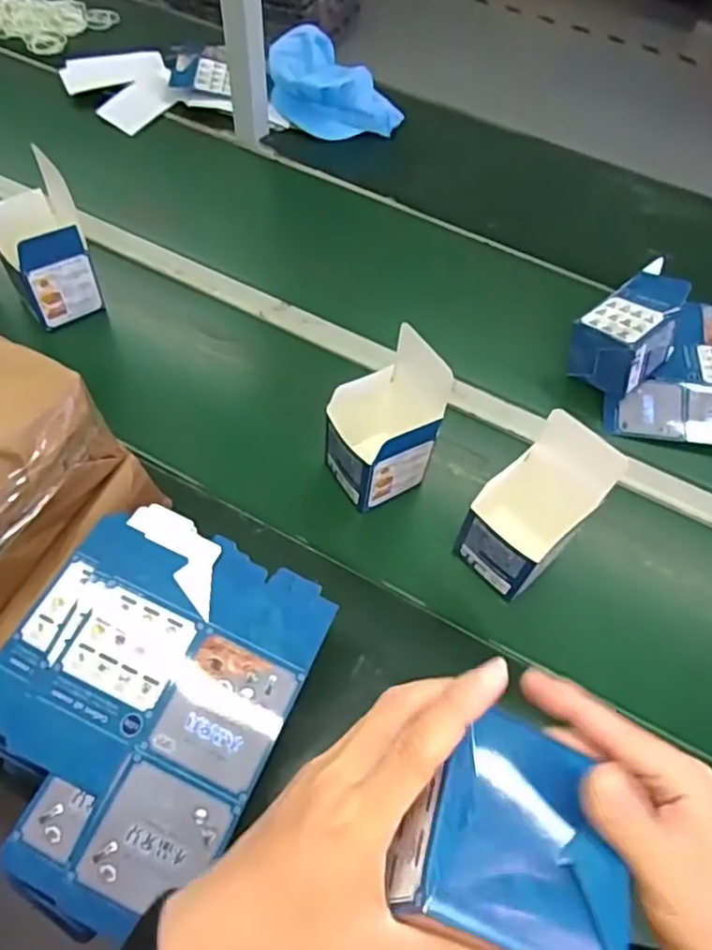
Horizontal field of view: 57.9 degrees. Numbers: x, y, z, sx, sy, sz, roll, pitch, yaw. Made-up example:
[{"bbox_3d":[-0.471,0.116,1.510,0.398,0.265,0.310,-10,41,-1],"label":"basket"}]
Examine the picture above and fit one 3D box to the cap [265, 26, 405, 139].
[{"bbox_3d":[-0.038,-0.615,1.030,0.211,0.104,0.121,27,62,11],"label":"cap"}]

